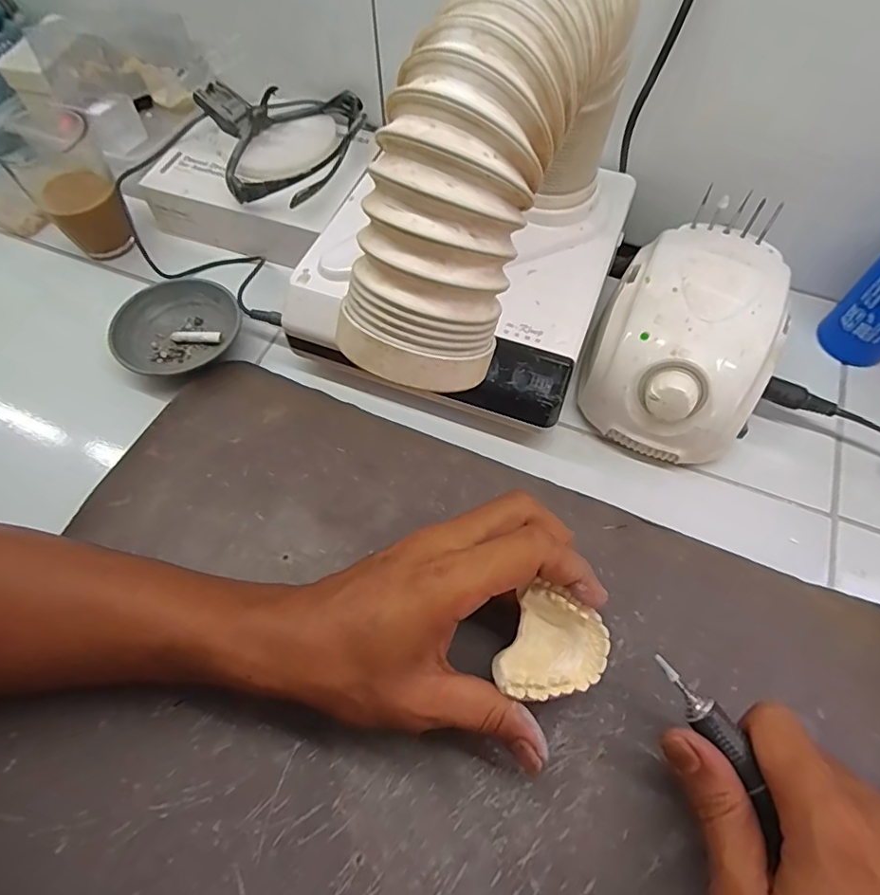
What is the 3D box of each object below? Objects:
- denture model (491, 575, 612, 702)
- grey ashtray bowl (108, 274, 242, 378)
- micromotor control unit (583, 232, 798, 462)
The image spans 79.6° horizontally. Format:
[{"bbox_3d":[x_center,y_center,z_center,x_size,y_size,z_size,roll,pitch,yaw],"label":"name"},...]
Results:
[{"bbox_3d":[0.055,0.099,0.255,0.047,0.025,0.049,21,67,11],"label":"denture model"},{"bbox_3d":[-0.194,-0.088,0.391,0.086,0.024,0.079,0,61,0],"label":"grey ashtray bowl"},{"bbox_3d":[0.158,-0.069,0.345,0.103,0.078,0.138,24,64,13],"label":"micromotor control unit"}]

